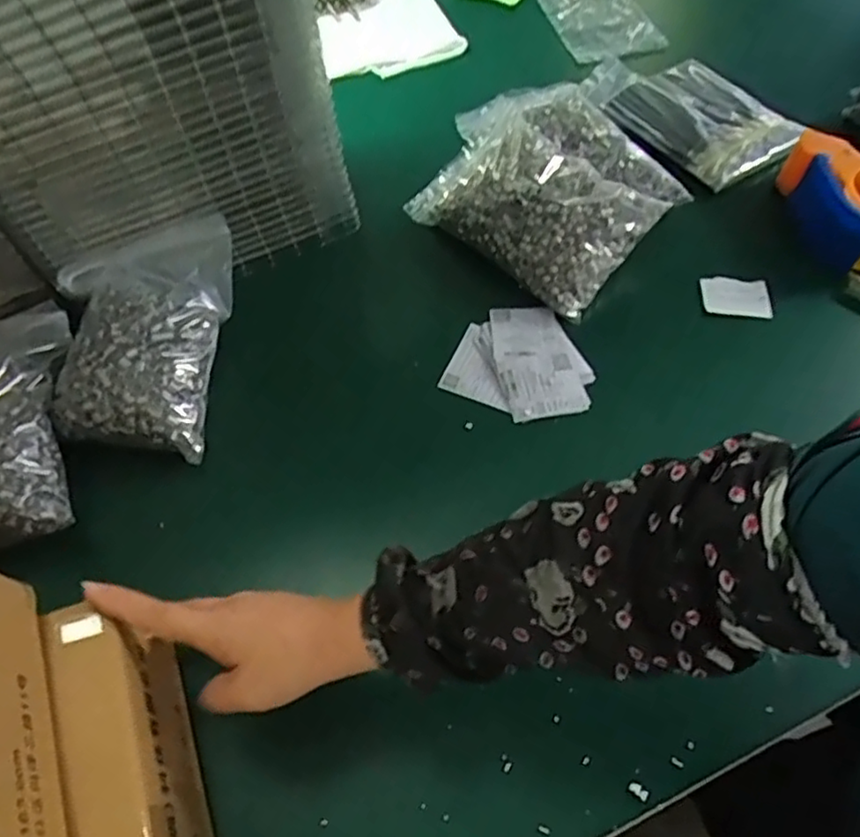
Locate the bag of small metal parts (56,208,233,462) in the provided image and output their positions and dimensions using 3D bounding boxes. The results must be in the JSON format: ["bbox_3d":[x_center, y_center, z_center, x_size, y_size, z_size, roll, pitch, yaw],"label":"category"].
[{"bbox_3d":[-0.244,-0.072,0.551,0.130,0.057,0.199,0,58,3],"label":"bag of small metal parts"}]

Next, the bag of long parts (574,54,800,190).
[{"bbox_3d":[0.280,-0.336,0.720,0.235,0.030,0.166,36,66,22],"label":"bag of long parts"}]

